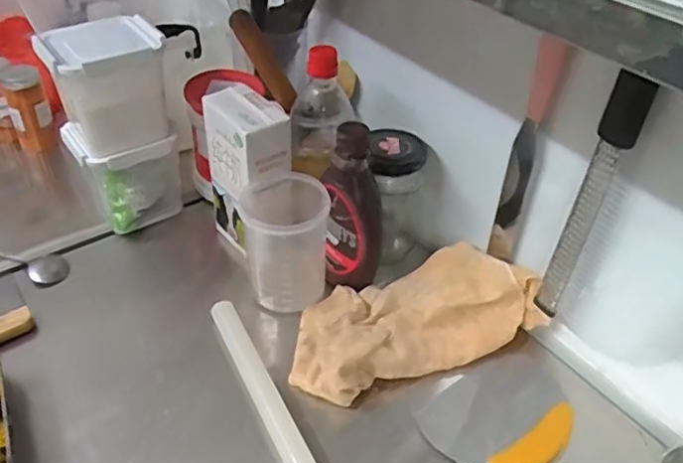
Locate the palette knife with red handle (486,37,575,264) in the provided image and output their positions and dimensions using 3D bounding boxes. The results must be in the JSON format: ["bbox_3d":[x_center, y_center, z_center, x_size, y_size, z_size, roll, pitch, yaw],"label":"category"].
[{"bbox_3d":[0.186,-0.072,0.633,0.020,0.262,0.041,-23,47,-26],"label":"palette knife with red handle"}]

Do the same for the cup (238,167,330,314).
[{"bbox_3d":[-0.065,0.009,0.709,0.091,0.124,0.095,2,40,-2],"label":"cup"}]

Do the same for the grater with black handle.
[{"bbox_3d":[0.222,-0.021,0.557,0.032,0.249,0.020,23,45,22],"label":"grater with black handle"}]

